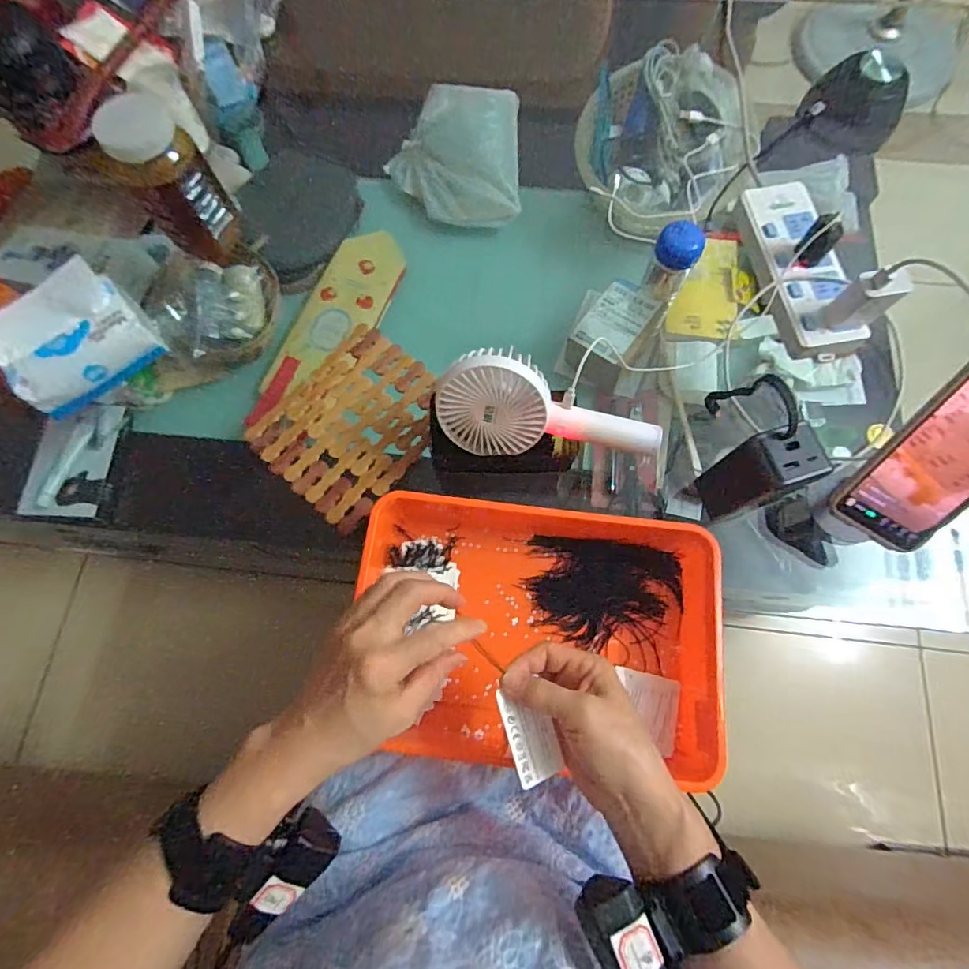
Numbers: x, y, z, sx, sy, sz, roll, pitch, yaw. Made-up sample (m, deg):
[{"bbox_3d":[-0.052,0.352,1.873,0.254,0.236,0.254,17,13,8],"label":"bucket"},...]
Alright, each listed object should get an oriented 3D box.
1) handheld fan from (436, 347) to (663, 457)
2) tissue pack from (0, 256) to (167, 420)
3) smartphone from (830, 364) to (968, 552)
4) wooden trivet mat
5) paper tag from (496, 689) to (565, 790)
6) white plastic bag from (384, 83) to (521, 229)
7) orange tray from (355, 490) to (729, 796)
[{"bbox_3d":[0.058,-0.067,0.453,0.195,0.093,0.042,9,43,-2],"label":"handheld fan"},{"bbox_3d":[-0.432,-0.152,0.528,0.138,0.068,0.093,-43,79,-11],"label":"tissue pack"},{"bbox_3d":[0.376,-0.021,0.412,0.076,0.017,0.160,36,120,9],"label":"smartphone"},{"bbox_3d":[-0.139,-0.068,0.542,0.154,0.008,0.190,39,78,10],"label":"wooden trivet mat"},{"bbox_3d":[0.031,0.170,0.344,0.033,0.004,0.063,-10,79,-34],"label":"paper tag"},{"bbox_3d":[-0.051,-0.524,0.802,0.213,0.074,0.207,-1,74,-1],"label":"white plastic bag"},{"bbox_3d":[0.044,0.133,0.443,0.303,0.065,0.246,5,74,1],"label":"orange tray"}]

